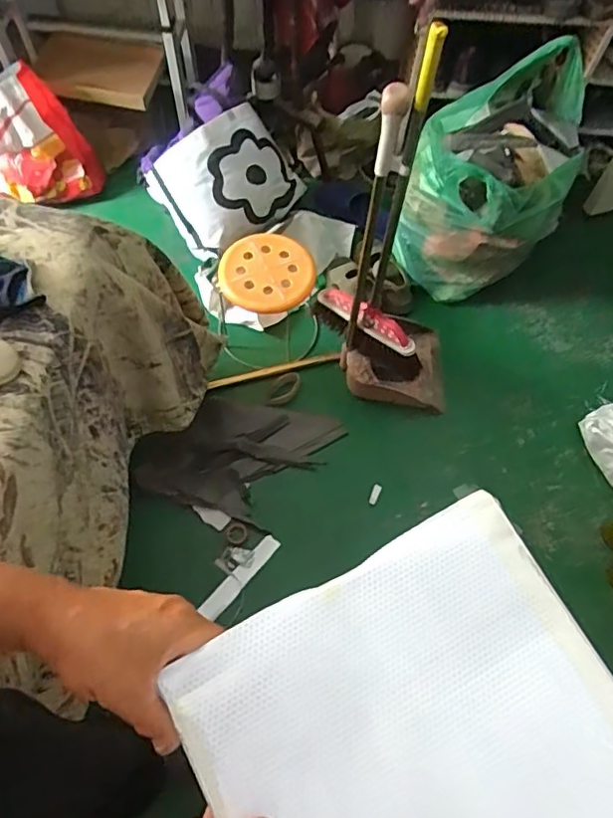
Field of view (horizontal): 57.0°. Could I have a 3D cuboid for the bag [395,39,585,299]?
[{"bbox_3d":[0.478,-0.600,1.502,0.397,0.412,0.486,21,66,8],"label":"bag"}]

